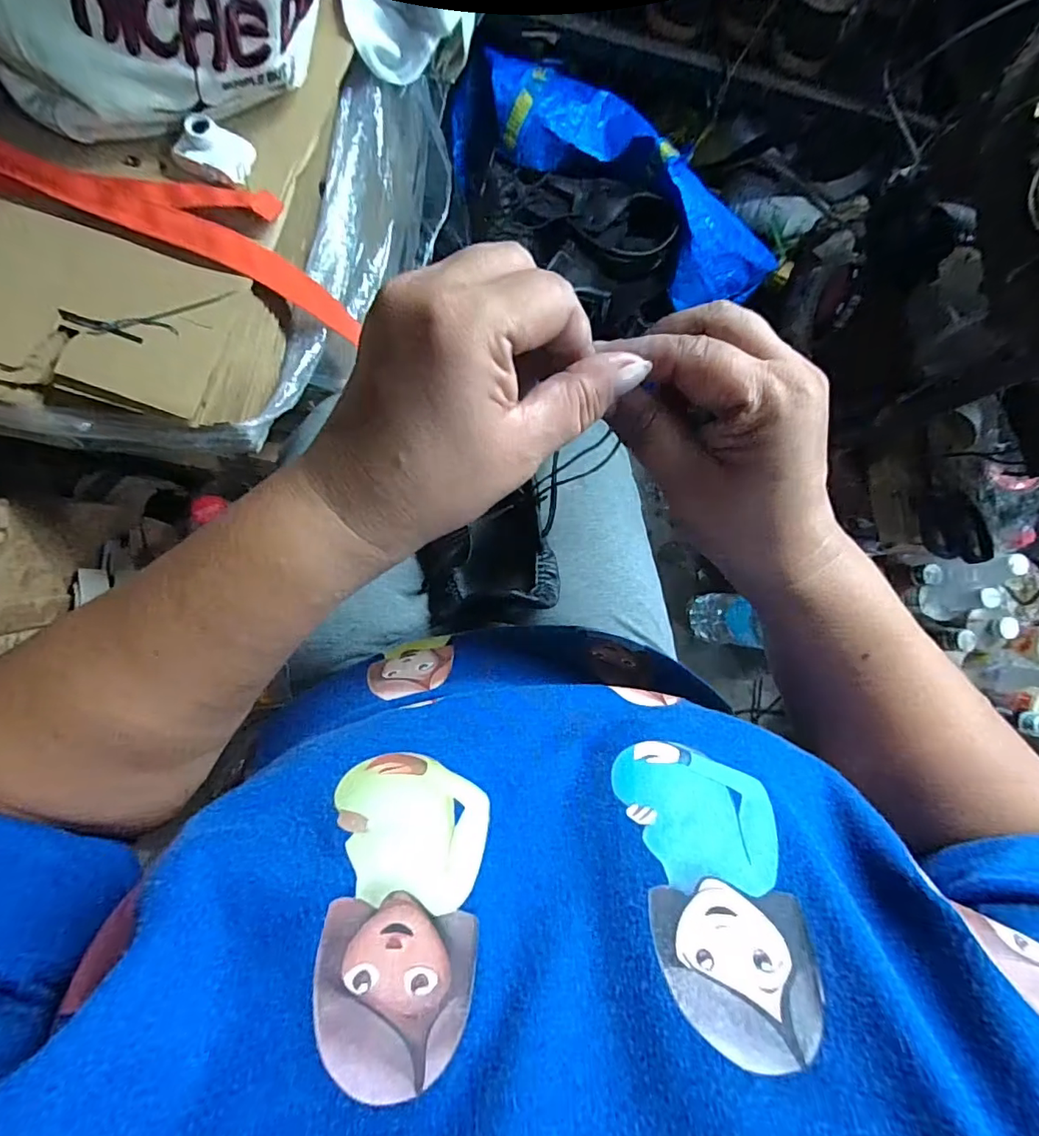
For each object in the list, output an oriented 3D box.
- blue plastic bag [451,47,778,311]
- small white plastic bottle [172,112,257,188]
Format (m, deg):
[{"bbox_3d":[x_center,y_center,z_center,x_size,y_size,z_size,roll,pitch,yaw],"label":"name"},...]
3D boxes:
[{"bbox_3d":[0.124,-0.492,0.694,0.468,0.103,0.143,26,84,-7],"label":"blue plastic bag"},{"bbox_3d":[-0.197,-0.268,0.342,0.042,0.016,0.031,17,85,-8],"label":"small white plastic bottle"}]

